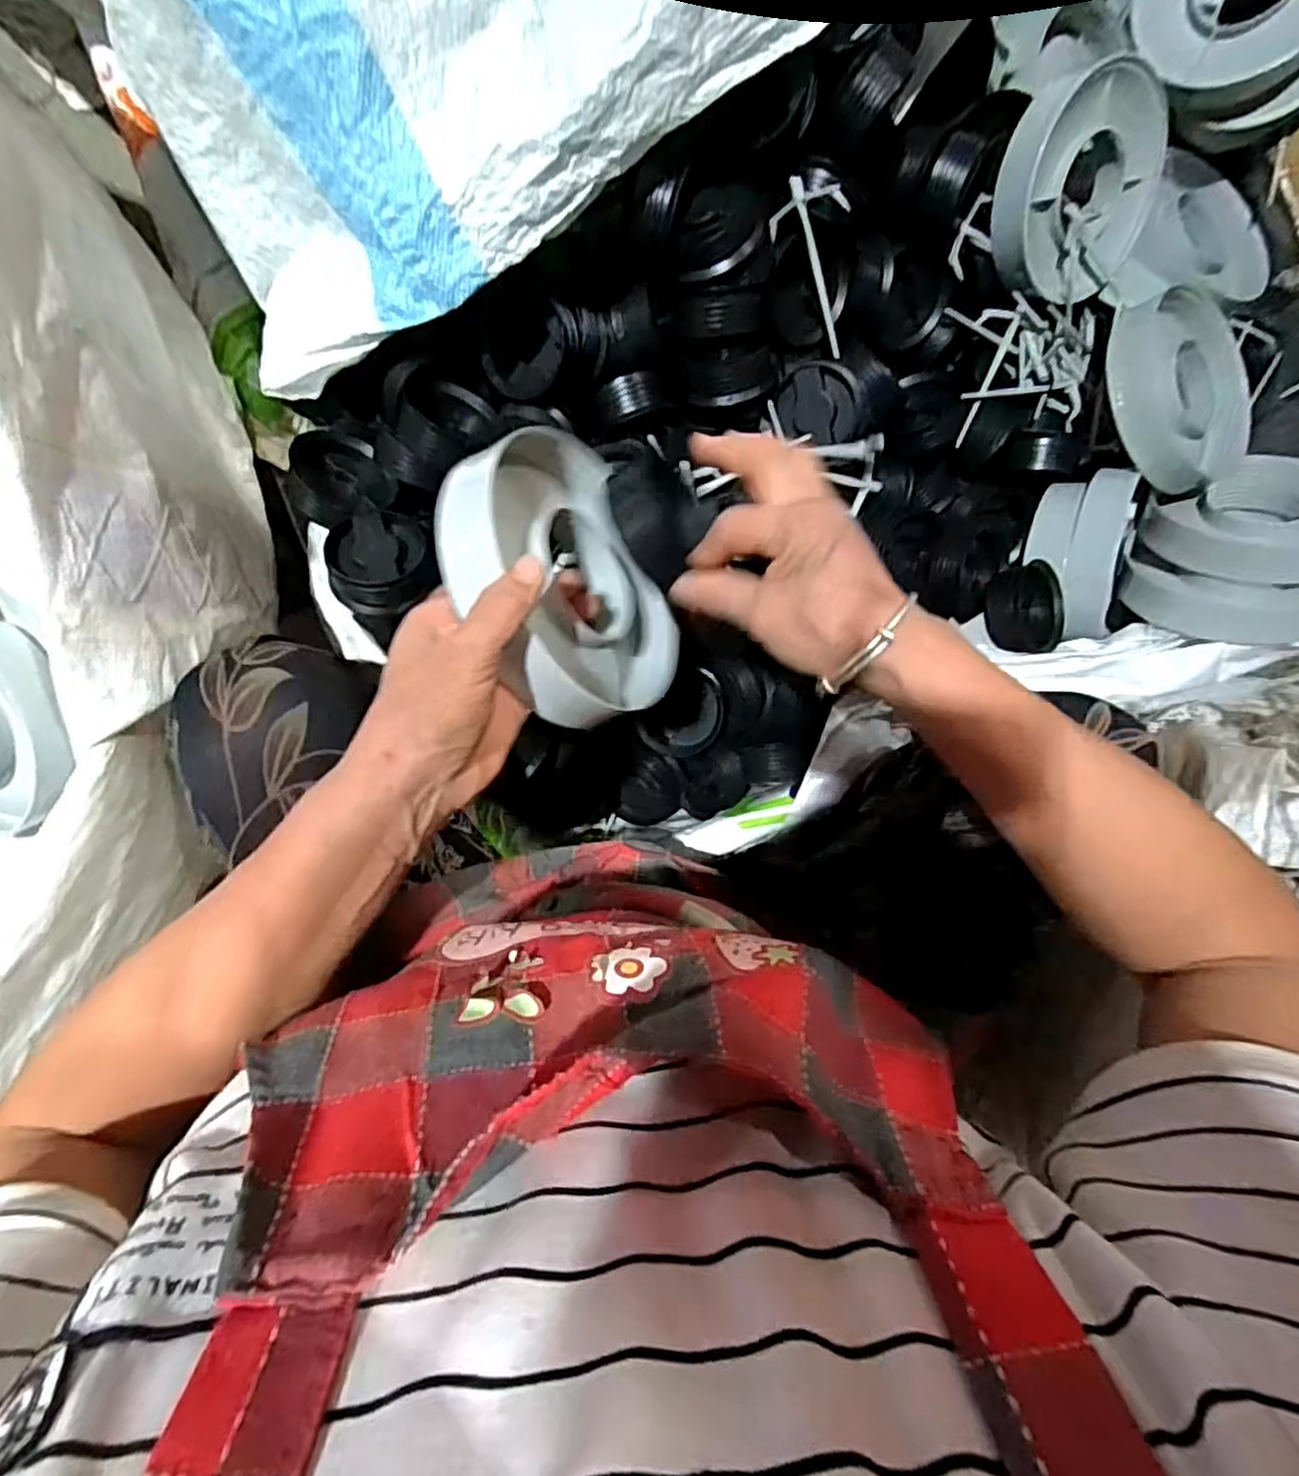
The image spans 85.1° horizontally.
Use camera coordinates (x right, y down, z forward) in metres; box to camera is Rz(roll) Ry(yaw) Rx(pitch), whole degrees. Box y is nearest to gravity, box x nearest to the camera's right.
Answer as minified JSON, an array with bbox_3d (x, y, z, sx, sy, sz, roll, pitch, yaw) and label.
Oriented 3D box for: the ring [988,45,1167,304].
[{"bbox_3d":[0.357,-0.451,0.578,0.156,0.033,0.146,-26,126,-13],"label":"ring"}]

